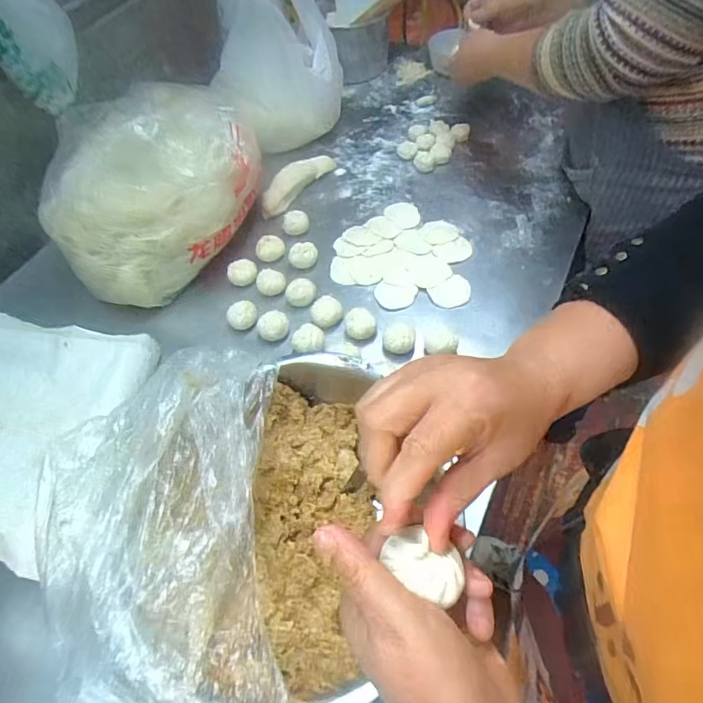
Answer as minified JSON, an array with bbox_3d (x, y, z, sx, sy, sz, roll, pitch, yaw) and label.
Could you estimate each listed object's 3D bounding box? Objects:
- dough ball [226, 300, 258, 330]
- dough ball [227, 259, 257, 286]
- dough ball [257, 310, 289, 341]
[{"bbox_3d":[-0.153,-0.051,0.660,0.041,0.023,0.040,-1,58,2],"label":"dough ball"},{"bbox_3d":[-0.163,-0.119,0.704,0.041,0.029,0.032,-20,59,-10],"label":"dough ball"},{"bbox_3d":[-0.106,-0.036,0.641,0.042,0.024,0.035,-24,60,-12],"label":"dough ball"}]

